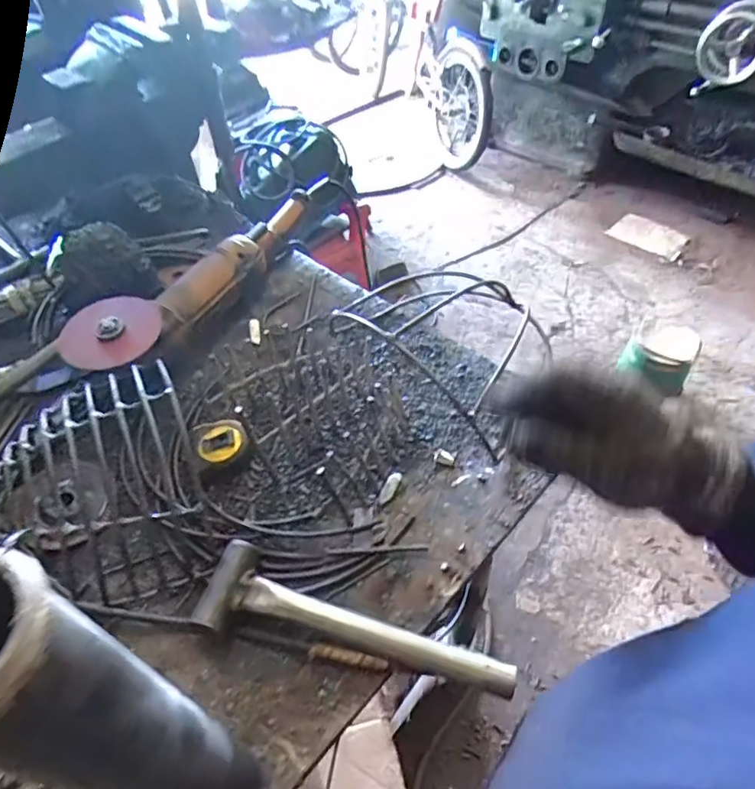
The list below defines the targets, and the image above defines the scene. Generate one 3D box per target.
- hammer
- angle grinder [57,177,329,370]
[{"bbox_3d":[-0.018,0.183,0.428,0.241,0.031,0.065,13,52,13],"label":"hammer"},{"bbox_3d":[-0.195,-0.141,0.672,0.083,0.085,0.394,23,54,20],"label":"angle grinder"}]

